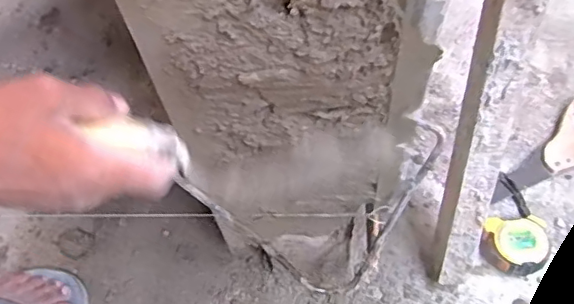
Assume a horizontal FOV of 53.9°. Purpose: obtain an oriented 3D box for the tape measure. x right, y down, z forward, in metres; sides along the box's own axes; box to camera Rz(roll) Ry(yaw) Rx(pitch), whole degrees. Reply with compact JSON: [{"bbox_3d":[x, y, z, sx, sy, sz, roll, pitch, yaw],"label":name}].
[{"bbox_3d":[0.313,0.125,0.776,0.084,0.049,0.084,3,60,6],"label":"tape measure"}]

